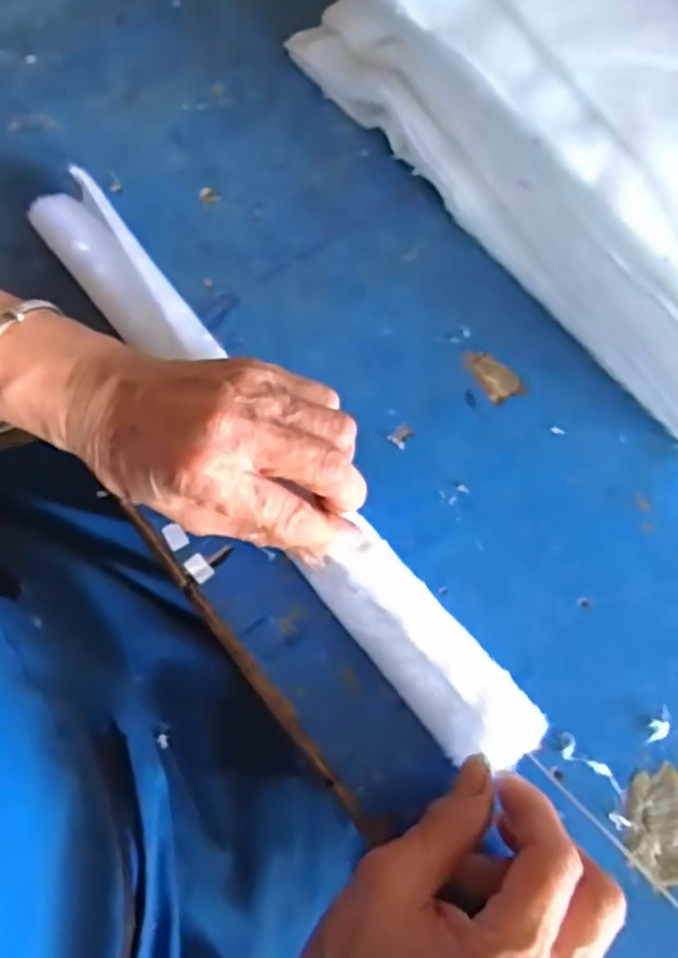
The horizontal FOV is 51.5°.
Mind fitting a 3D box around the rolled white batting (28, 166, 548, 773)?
[{"bbox_3d":[-0.037,-0.019,0.308,0.036,0.022,0.335,-36,75,-13],"label":"rolled white batting"}]

